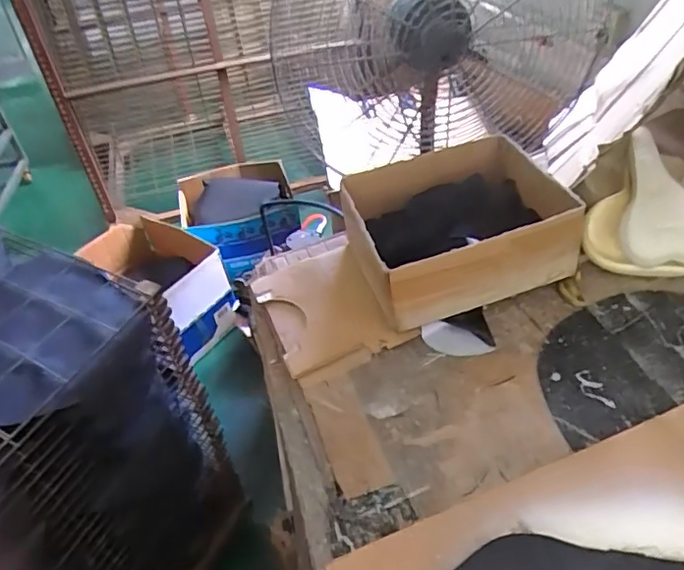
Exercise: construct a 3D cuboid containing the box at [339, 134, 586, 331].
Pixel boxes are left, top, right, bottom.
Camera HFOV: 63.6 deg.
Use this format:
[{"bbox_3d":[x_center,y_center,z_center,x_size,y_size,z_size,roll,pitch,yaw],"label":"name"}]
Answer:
[{"bbox_3d":[0.188,-0.108,0.924,0.337,0.127,0.291,-16,43,-10],"label":"box"}]

